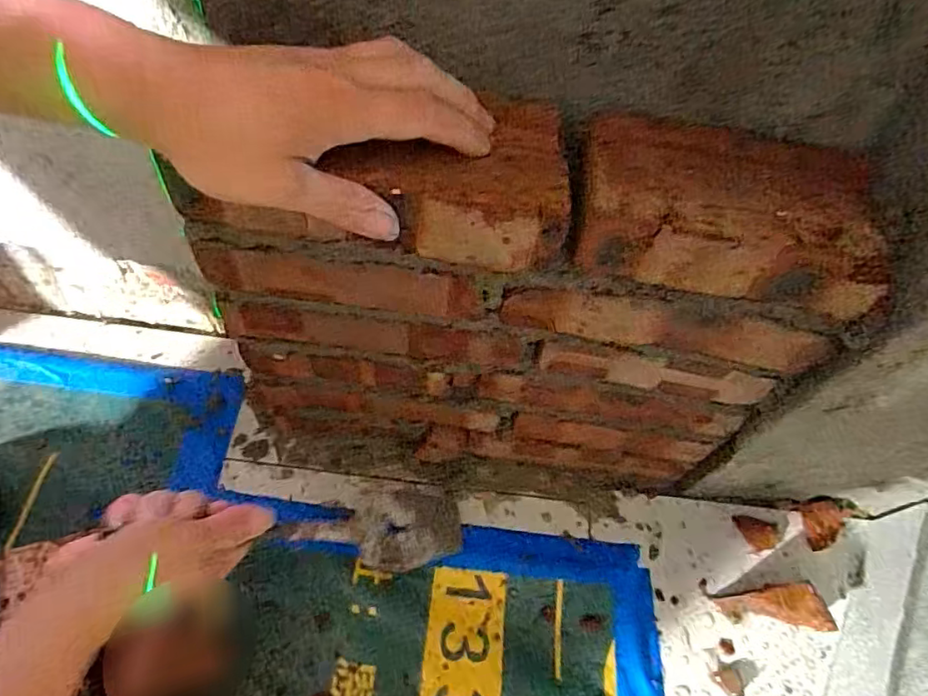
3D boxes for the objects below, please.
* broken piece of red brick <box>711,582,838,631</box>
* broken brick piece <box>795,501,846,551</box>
[{"bbox_3d":[0.276,0.227,0.492,0.084,0.052,0.031,9,57,1],"label":"broken piece of red brick"},{"bbox_3d":[0.363,0.176,0.555,0.046,0.016,0.045,-5,58,-8],"label":"broken brick piece"}]

